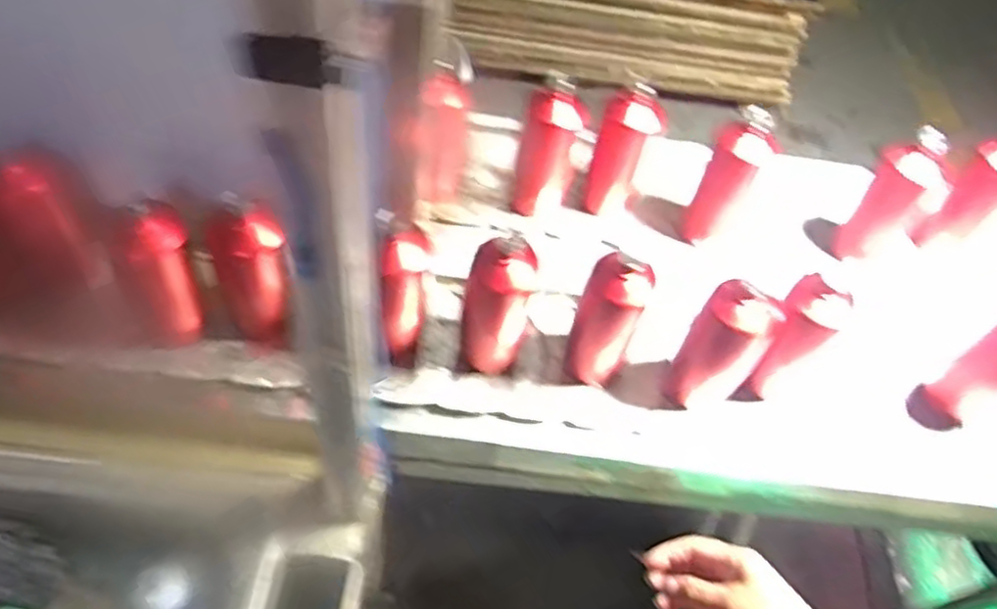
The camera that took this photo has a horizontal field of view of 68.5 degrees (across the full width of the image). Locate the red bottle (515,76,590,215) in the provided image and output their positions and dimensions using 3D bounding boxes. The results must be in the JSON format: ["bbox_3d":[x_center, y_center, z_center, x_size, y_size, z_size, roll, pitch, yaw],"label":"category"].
[{"bbox_3d":[0.069,-0.204,0.958,0.075,0.196,0.063,8,56,1],"label":"red bottle"}]

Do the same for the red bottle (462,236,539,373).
[{"bbox_3d":[0.000,0.000,0.811,0.070,0.174,0.071,8,56,1],"label":"red bottle"}]

